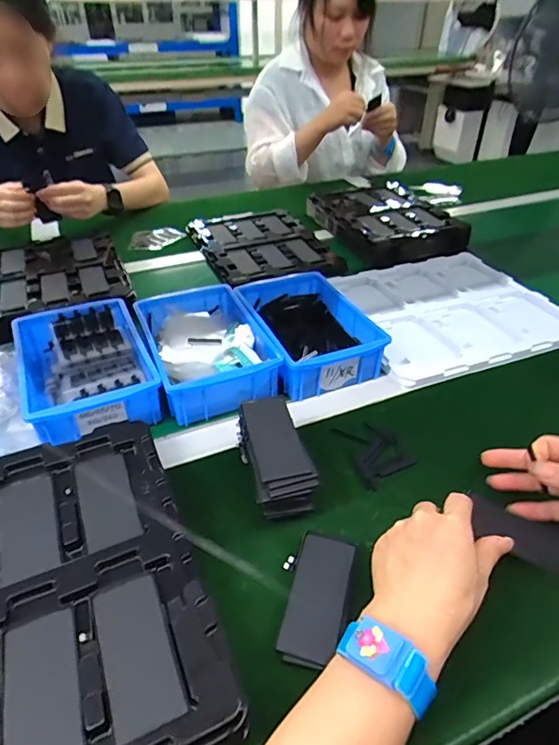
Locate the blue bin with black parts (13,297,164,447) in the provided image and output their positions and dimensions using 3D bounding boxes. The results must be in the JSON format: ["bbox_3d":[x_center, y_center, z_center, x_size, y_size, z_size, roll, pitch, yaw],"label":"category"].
[{"bbox_3d":[-0.228,-0.007,0.557,0.134,0.056,0.202,-18,42,-21],"label":"blue bin with black parts"}]

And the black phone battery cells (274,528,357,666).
[{"bbox_3d":[0.031,0.175,0.370,0.044,0.007,0.103,11,40,13],"label":"black phone battery cells"}]

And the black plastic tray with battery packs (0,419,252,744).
[{"bbox_3d":[-0.174,0.168,0.345,0.223,0.037,0.282,-17,42,-20],"label":"black plastic tray with battery packs"}]

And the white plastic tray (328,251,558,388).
[{"bbox_3d":[0.263,-0.101,0.724,0.318,0.016,0.291,-12,40,-15],"label":"white plastic tray"}]

